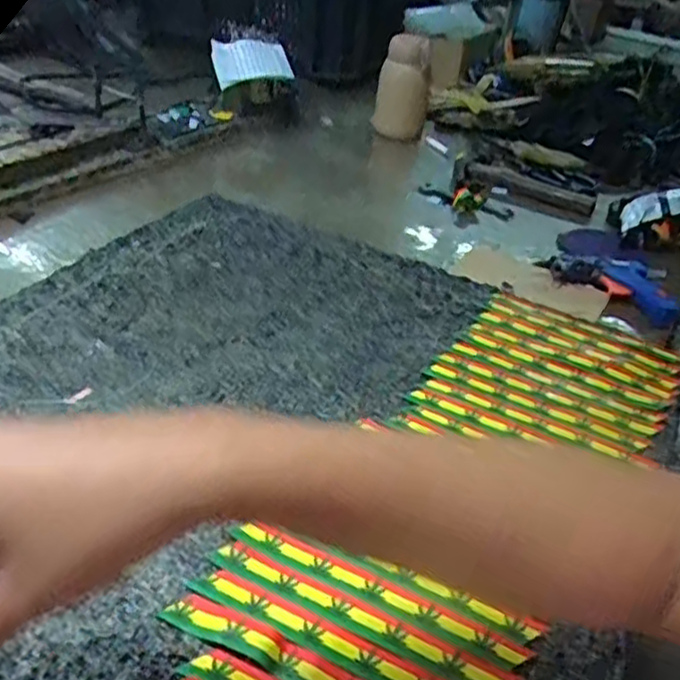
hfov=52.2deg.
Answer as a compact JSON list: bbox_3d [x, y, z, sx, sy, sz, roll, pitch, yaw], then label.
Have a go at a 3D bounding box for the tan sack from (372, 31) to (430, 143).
[{"bbox_3d":[0.095,-0.386,1.056,0.076,0.141,0.082,7,36,1],"label":"tan sack"}]

